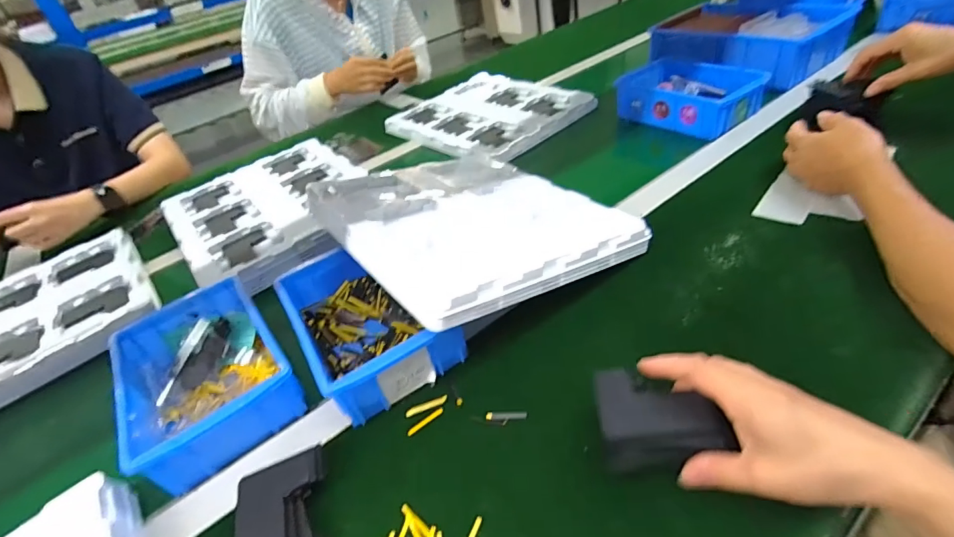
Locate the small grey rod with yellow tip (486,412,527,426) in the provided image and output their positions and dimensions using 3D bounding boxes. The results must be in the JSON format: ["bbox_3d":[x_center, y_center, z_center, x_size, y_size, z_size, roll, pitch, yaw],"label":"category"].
[{"bbox_3d":[0.025,0.126,0.388,0.034,0.004,0.012,-4,40,10],"label":"small grey rod with yellow tip"}]

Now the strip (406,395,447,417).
[{"bbox_3d":[-0.045,0.123,0.412,0.039,0.004,0.008,-19,40,-7],"label":"strip"}]

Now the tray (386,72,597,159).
[{"bbox_3d":[0.023,-0.319,0.924,0.335,0.030,0.323,25,52,37],"label":"tray"}]

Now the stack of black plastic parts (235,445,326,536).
[{"bbox_3d":[-0.143,0.183,0.341,0.063,0.026,0.082,-20,40,-9],"label":"stack of black plastic parts"}]

